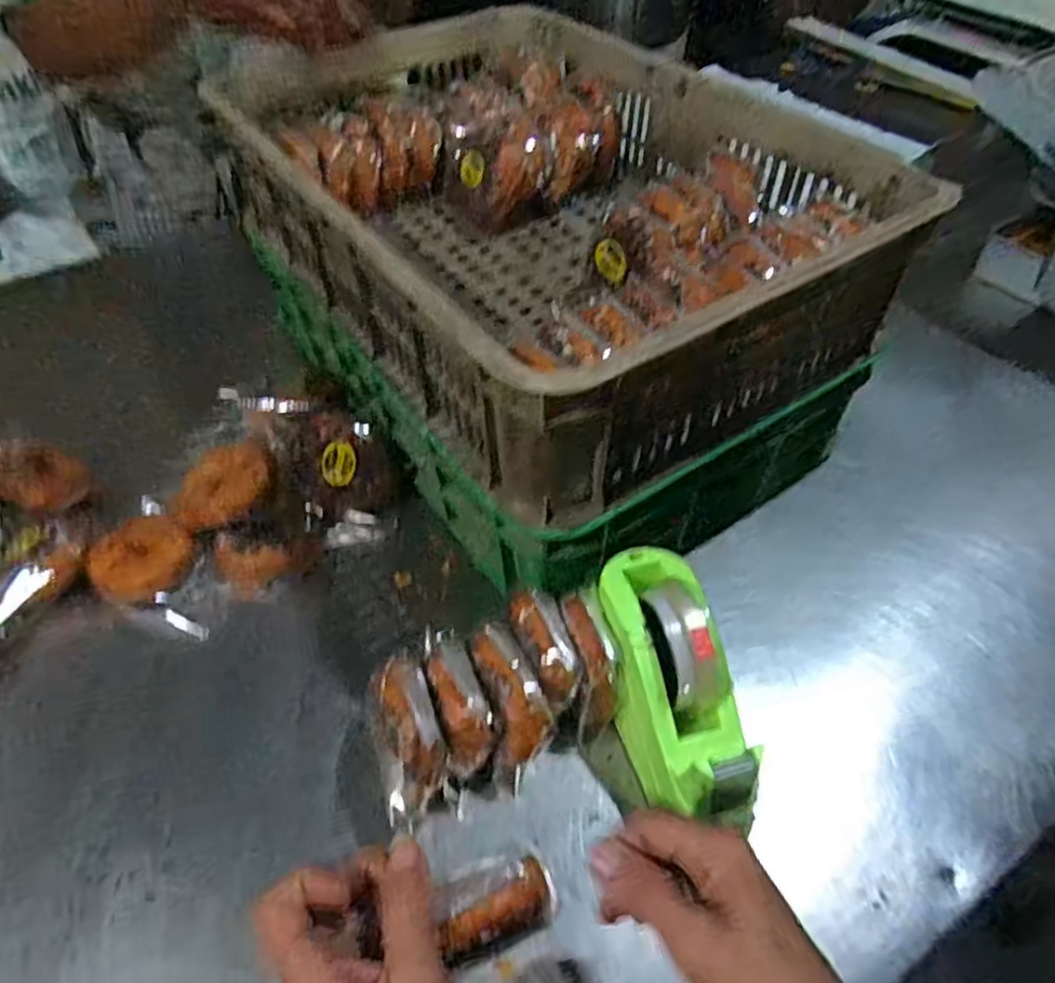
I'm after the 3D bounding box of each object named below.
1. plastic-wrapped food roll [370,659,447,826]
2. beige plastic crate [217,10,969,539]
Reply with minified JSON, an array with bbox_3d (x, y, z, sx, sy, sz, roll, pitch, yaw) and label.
[{"bbox_3d":[-0.081,0.180,0.493,0.044,0.098,0.088,-10,52,-8],"label":"plastic-wrapped food roll"},{"bbox_3d":[0.002,-0.282,0.682,0.425,0.157,0.617,-29,56,-21],"label":"beige plastic crate"}]

